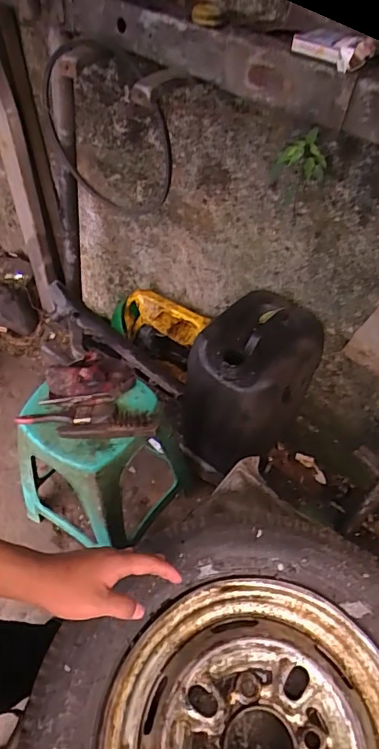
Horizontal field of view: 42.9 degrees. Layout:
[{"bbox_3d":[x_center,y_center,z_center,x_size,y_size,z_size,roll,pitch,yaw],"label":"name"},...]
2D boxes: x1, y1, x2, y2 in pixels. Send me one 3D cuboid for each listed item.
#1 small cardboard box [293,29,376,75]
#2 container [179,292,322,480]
[{"bbox_3d":[0.179,-0.406,0.605,0.100,0.038,0.032,12,52,7],"label":"small cardboard box"},{"bbox_3d":[0.144,0.031,1.162,0.231,0.358,0.281,29,56,19],"label":"container"}]

